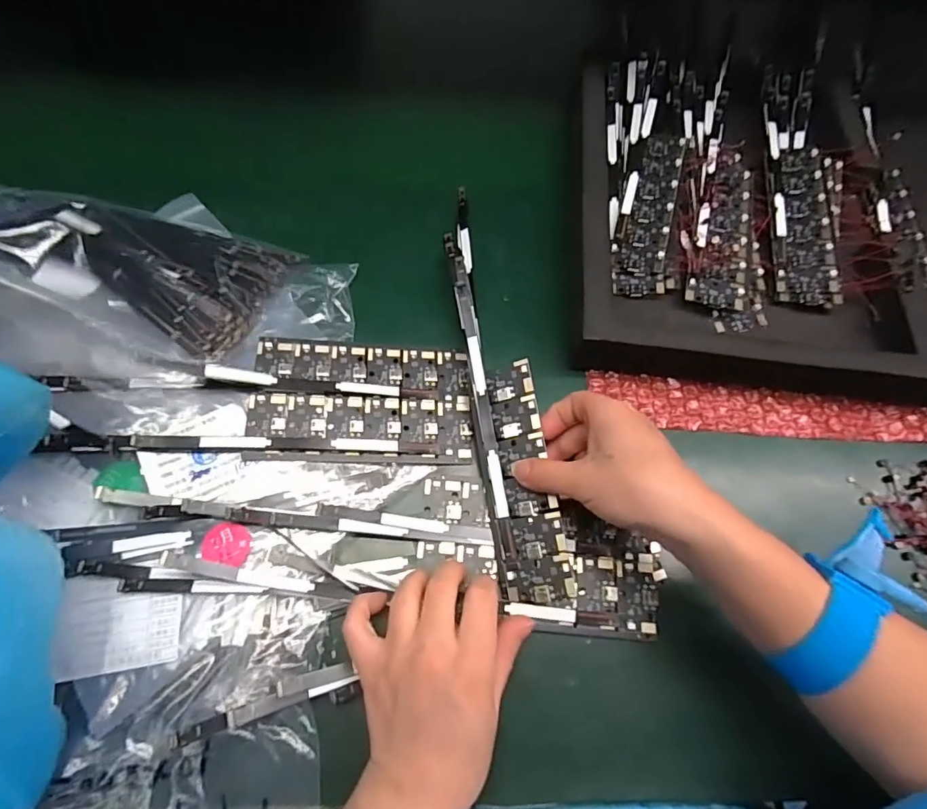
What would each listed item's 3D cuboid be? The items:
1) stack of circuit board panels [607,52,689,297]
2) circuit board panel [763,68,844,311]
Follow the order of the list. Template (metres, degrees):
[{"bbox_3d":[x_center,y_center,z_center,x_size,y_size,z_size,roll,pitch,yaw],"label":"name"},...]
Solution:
[{"bbox_3d":[0.135,-0.174,0.362,0.053,0.021,0.212,6,67,-1],"label":"stack of circuit board panels"},{"bbox_3d":[0.252,-0.167,0.363,0.049,0.011,0.213,9,67,1],"label":"circuit board panel"}]

